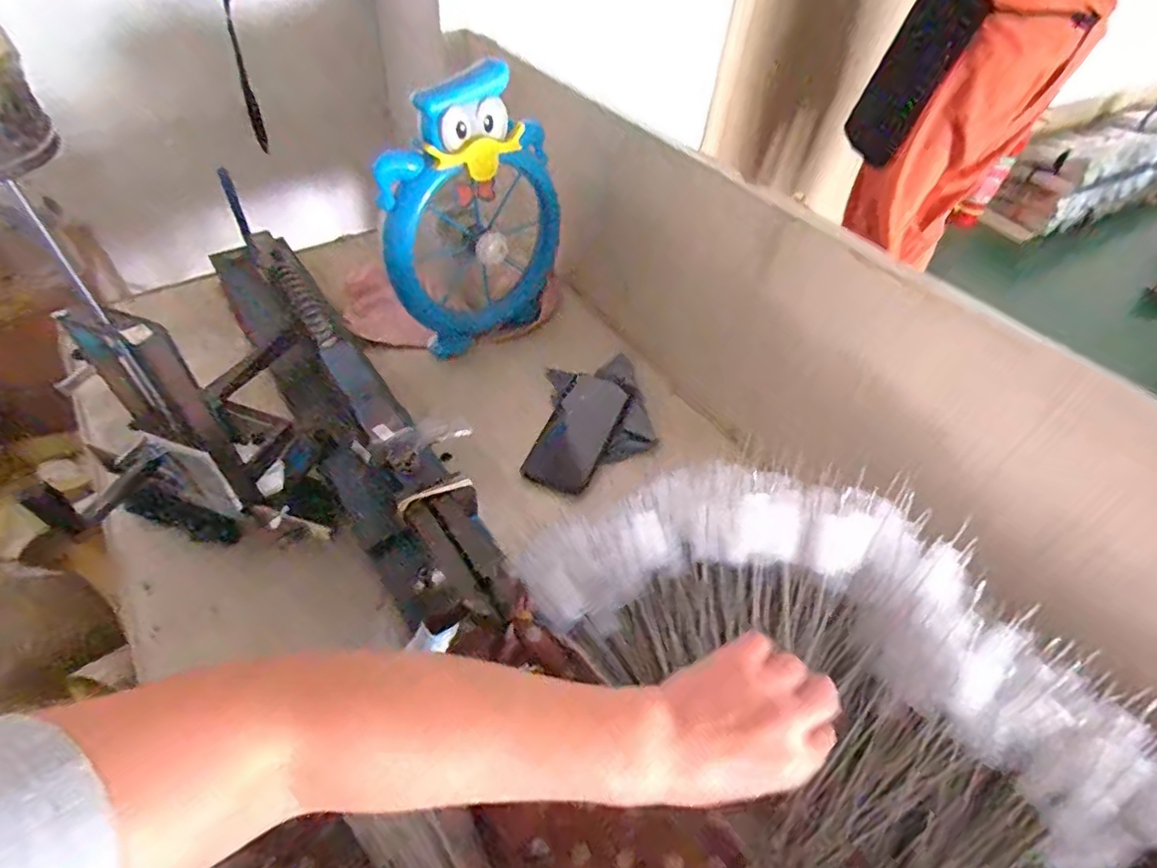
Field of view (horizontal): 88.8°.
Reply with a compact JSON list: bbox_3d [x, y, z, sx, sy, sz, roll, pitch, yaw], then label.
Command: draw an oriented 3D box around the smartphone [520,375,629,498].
[{"bbox_3d":[0.000,-0.003,0.684,0.079,0.015,0.147,22,70,14],"label":"smartphone"}]

